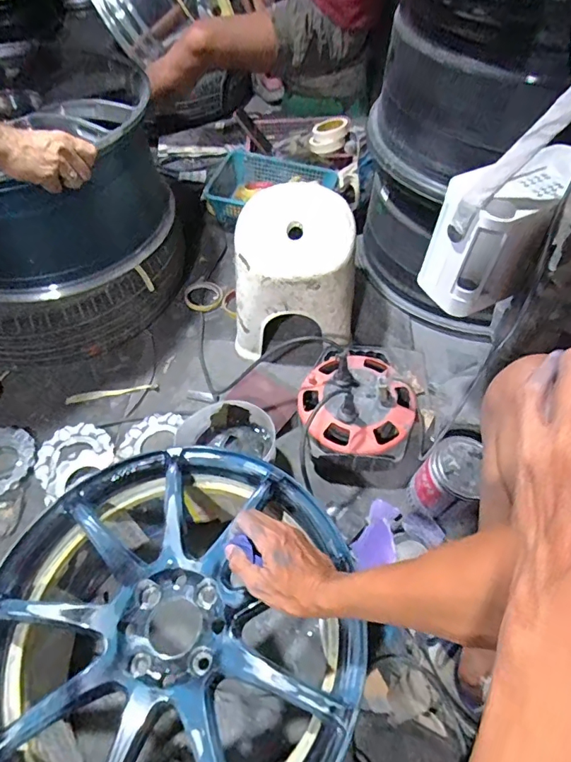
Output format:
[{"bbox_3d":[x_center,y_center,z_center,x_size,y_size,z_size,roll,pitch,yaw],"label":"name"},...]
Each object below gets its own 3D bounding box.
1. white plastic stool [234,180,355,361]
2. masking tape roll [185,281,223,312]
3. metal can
[{"bbox_3d":[0.019,-0.217,0.932,0.225,0.207,0.252,2,55,3],"label":"white plastic stool"},{"bbox_3d":[-0.187,-0.195,1.075,0.086,0.015,0.087,-1,54,1],"label":"masking tape roll"},{"bbox_3d":[0.271,0.168,0.756,0.109,0.126,0.103,-1,54,1],"label":"metal can"}]

